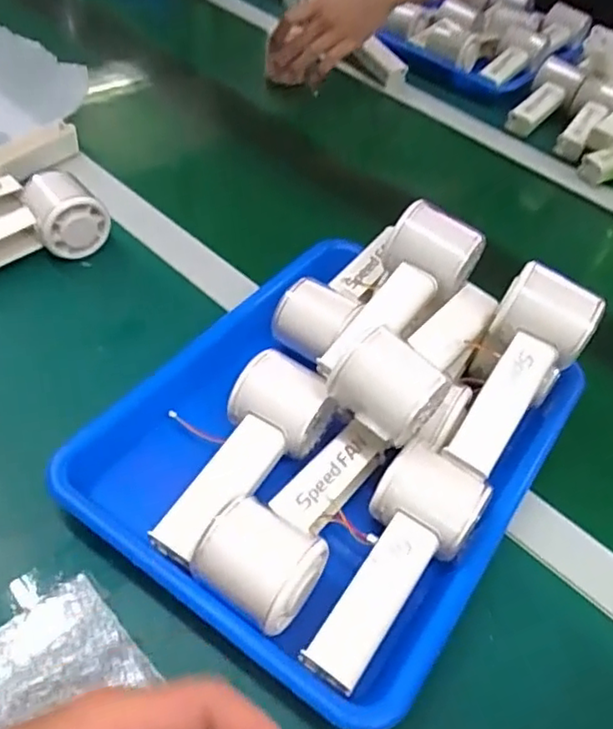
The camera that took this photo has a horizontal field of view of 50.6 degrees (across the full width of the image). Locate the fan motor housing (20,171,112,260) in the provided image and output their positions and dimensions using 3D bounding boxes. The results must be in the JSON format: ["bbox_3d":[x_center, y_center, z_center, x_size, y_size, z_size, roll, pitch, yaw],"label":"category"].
[{"bbox_3d":[-0.208,-0.131,0.560,0.058,0.054,0.064,-23,54,-26],"label":"fan motor housing"}]

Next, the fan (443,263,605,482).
[{"bbox_3d":[0.142,0.010,0.446,0.059,0.060,0.139,28,80,17],"label":"fan"}]

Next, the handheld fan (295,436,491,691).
[{"bbox_3d":[0.050,0.112,0.378,0.059,0.048,0.149,30,50,19],"label":"handheld fan"}]

